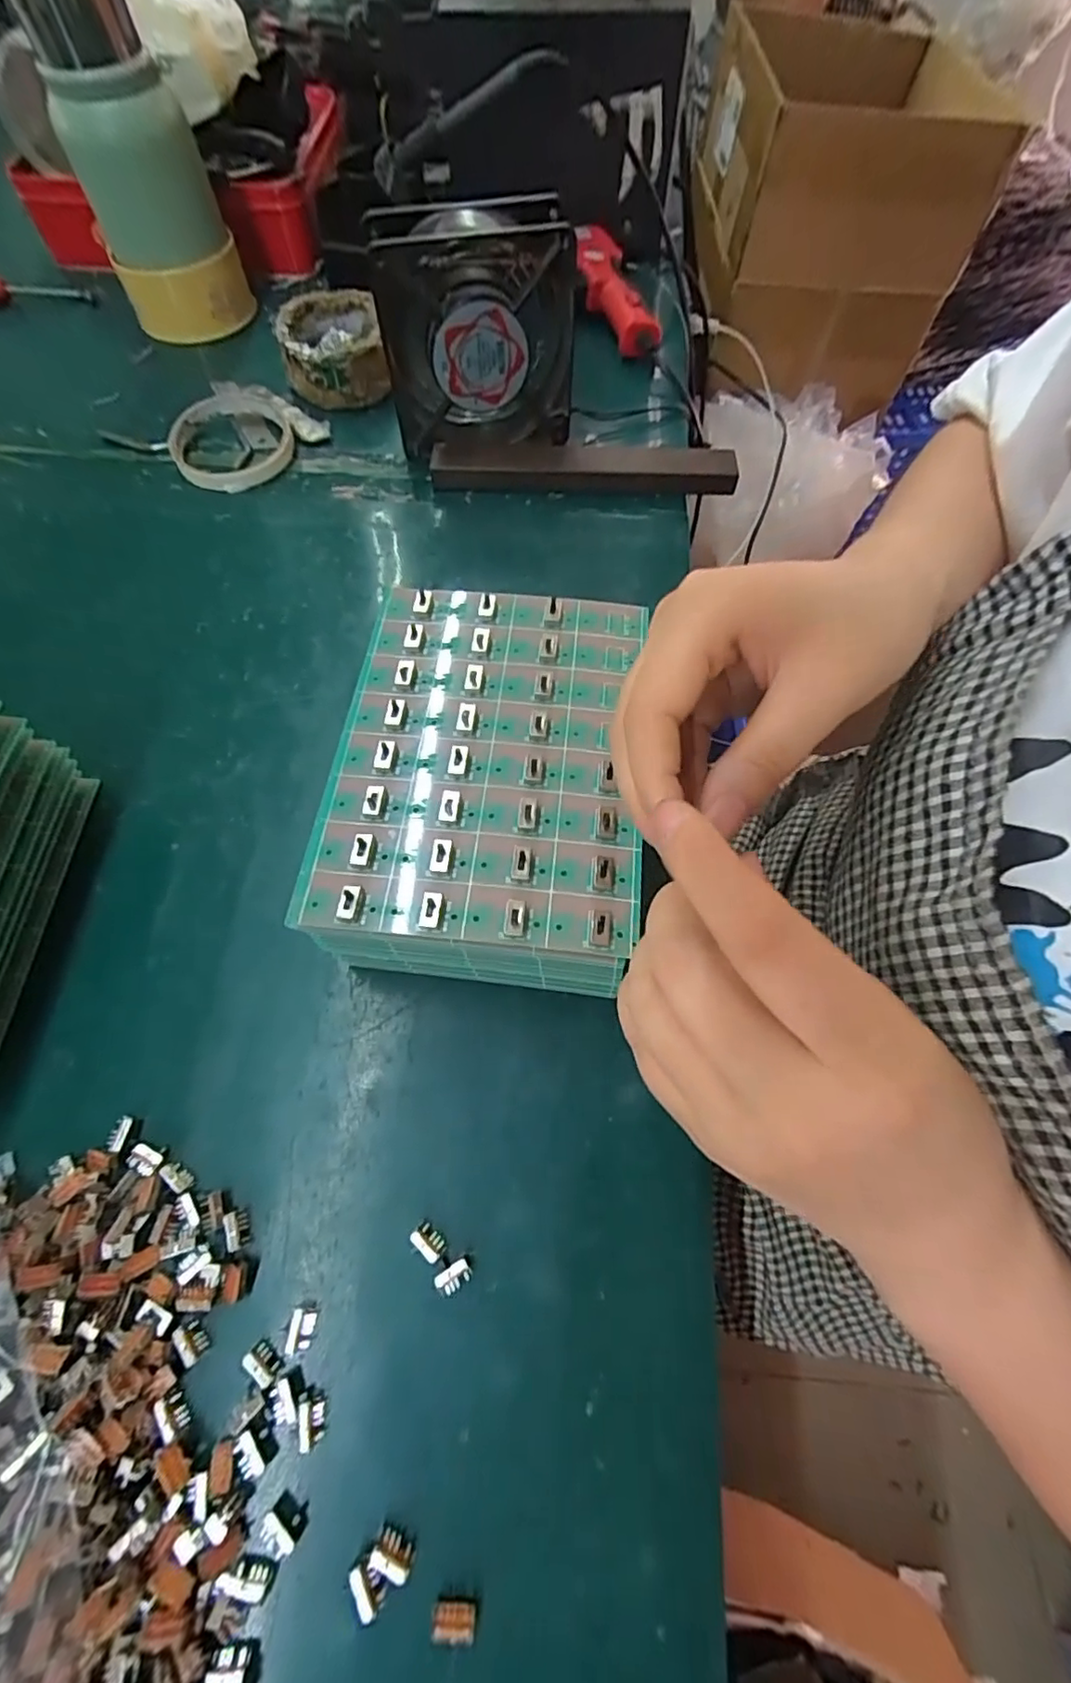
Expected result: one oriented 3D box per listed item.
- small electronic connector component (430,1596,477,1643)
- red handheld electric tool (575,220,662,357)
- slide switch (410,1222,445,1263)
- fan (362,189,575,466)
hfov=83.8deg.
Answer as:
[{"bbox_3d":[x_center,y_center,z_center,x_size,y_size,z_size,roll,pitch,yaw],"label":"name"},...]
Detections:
[{"bbox_3d":[-0.026,0.246,0.188,0.014,0.005,0.008,2,65,1],"label":"small electronic connector component"},{"bbox_3d":[0.064,-0.456,0.491,0.043,0.027,0.139,-13,66,-6],"label":"red handheld electric tool"},{"bbox_3d":[-0.042,0.156,0.231,0.013,0.006,0.009,35,70,14],"label":"slide switch"},{"bbox_3d":[-0.038,-0.327,0.390,0.117,0.122,0.048,-10,66,-5],"label":"fan"}]

